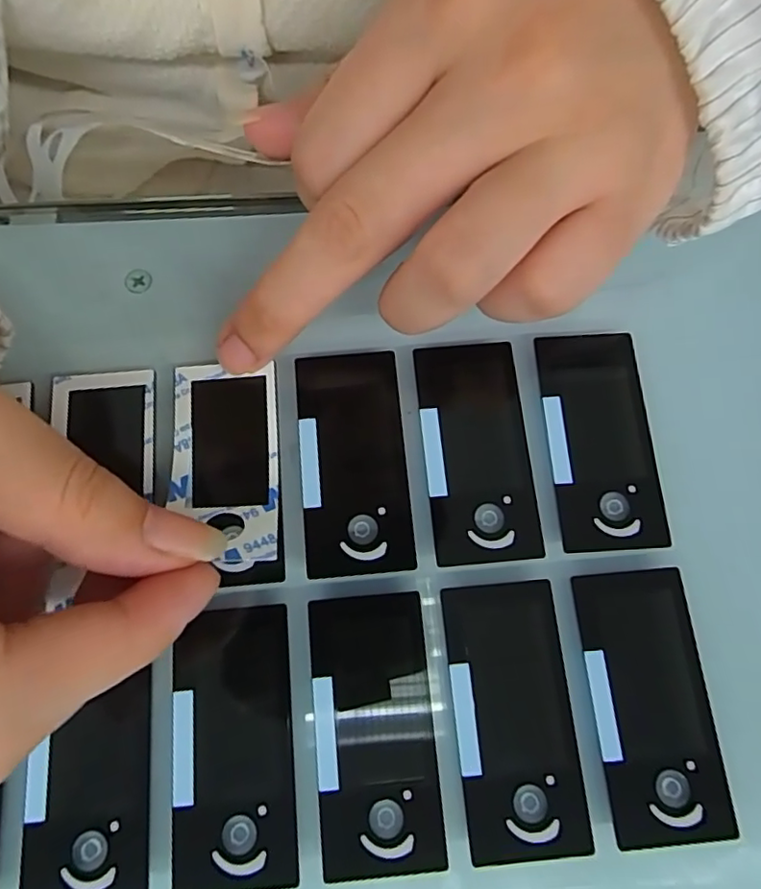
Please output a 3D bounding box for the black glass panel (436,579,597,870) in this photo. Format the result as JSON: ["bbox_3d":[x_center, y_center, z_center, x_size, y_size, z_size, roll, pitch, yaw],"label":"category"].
[{"bbox_3d":[0.031,0.063,0.136,0.027,0.004,0.059,-4,77,-2],"label":"black glass panel"}]

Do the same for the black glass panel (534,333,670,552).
[{"bbox_3d":[0.058,-0.002,0.155,0.027,0.004,0.060,-2,72,-2],"label":"black glass panel"}]

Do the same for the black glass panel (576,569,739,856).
[{"bbox_3d":[0.064,0.060,0.137,0.027,0.004,0.058,-4,77,-2],"label":"black glass panel"}]

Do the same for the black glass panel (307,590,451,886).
[{"bbox_3d":[-0.001,0.066,0.134,0.027,0.004,0.059,-5,77,-3],"label":"black glass panel"}]

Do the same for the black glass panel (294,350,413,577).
[{"bbox_3d":[-0.007,0.004,0.153,0.027,0.004,0.059,-5,77,-3],"label":"black glass panel"}]

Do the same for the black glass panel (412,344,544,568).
[{"bbox_3d":[0.025,0.001,0.155,0.027,0.004,0.059,-4,74,-3],"label":"black glass panel"}]

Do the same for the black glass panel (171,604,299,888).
[{"bbox_3d":[-0.034,0.069,0.134,0.027,0.004,0.058,-5,77,-3],"label":"black glass panel"}]

